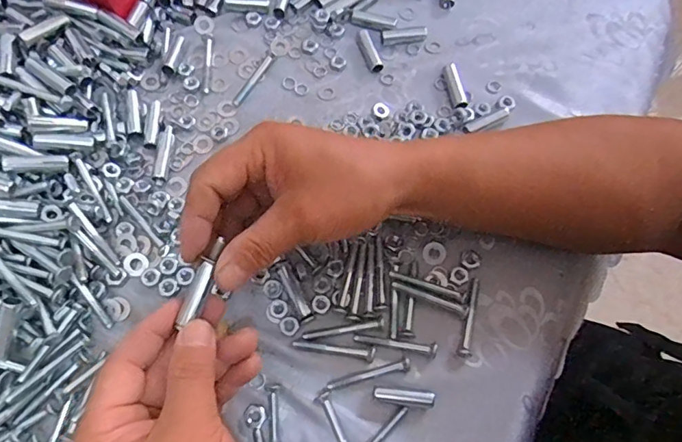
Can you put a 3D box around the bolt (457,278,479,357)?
[{"bbox_3d":[0.092,0.067,0.341,0.010,0.008,0.055,17,70,4],"label":"bolt"}]

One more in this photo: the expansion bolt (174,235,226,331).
[{"bbox_3d":[-0.078,0.032,0.276,0.010,0.008,0.050,23,90,6],"label":"expansion bolt"}]

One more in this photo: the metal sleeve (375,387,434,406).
[{"bbox_3d":[0.042,0.115,0.321,0.040,0.007,0.009,6,70,0],"label":"metal sleeve"}]

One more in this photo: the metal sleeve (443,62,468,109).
[{"bbox_3d":[0.096,-0.113,0.412,0.013,0.009,0.045,-8,70,-5],"label":"metal sleeve"}]

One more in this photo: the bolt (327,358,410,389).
[{"bbox_3d":[0.019,0.102,0.325,0.056,0.005,0.007,-14,71,-7],"label":"bolt"}]

